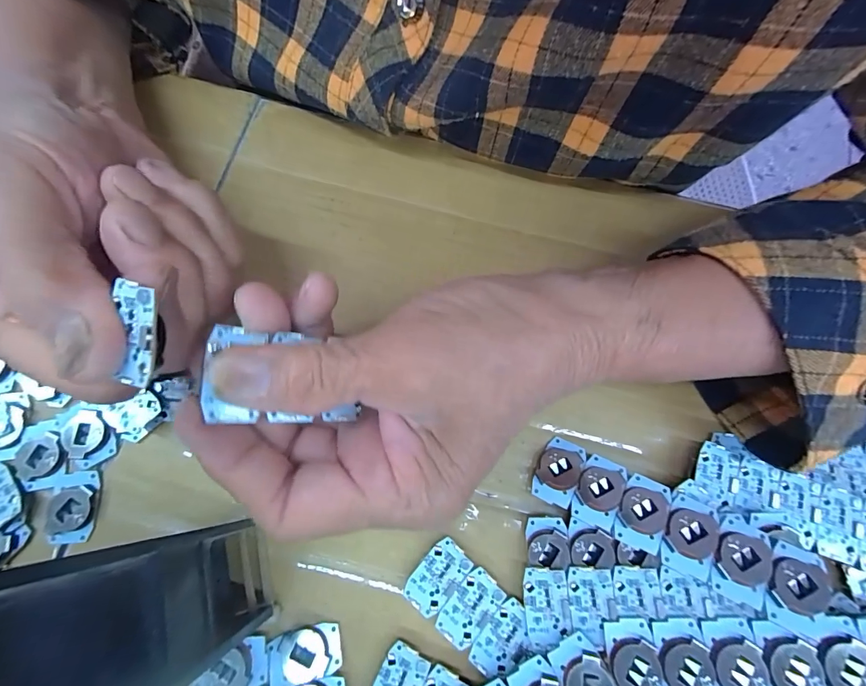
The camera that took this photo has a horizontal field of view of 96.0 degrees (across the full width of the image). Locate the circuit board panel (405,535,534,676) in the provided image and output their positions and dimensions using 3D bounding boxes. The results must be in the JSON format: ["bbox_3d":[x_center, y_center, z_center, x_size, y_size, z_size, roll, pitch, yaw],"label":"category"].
[{"bbox_3d":[0.015,0.111,0.164,0.053,0.005,0.029,41,77,9],"label":"circuit board panel"}]

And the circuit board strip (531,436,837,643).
[{"bbox_3d":[0.098,0.075,0.162,0.109,0.009,0.029,23,73,20],"label":"circuit board strip"}]

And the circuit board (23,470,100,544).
[{"bbox_3d":[-0.163,0.073,0.171,0.029,0.007,0.028,-8,75,-4],"label":"circuit board"}]

